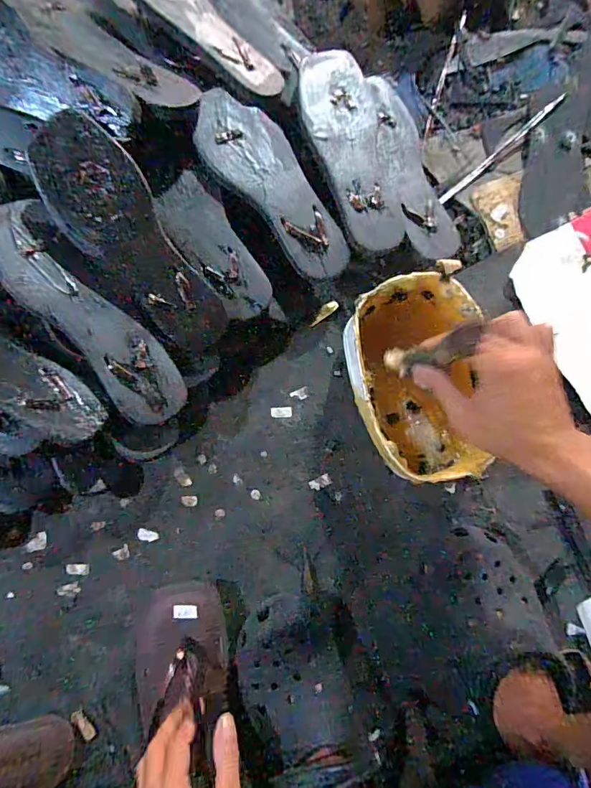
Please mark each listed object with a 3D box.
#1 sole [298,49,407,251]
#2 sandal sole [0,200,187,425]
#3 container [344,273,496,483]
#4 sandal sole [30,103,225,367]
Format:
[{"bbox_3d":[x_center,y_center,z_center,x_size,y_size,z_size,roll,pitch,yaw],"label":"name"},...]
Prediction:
[{"bbox_3d":[0.061,-0.273,0.494,0.077,0.025,0.232,-16,86,-3],"label":"sole"},{"bbox_3d":[-0.208,-0.077,0.440,0.071,0.027,0.252,-43,95,-7],"label":"sandal sole"},{"bbox_3d":[0.126,-0.012,0.469,0.135,0.094,0.200,-8,85,-2],"label":"container"},{"bbox_3d":[-0.159,-0.144,0.438,0.085,0.020,0.252,-36,105,-2],"label":"sandal sole"}]

